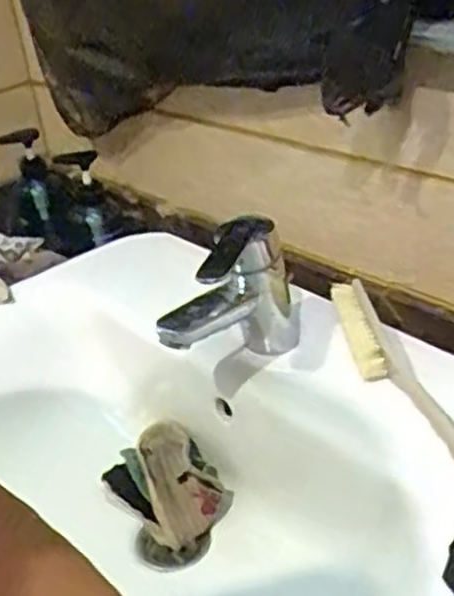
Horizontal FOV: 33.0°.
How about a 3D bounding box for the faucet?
[{"bbox_3d":[0.008,0.004,0.586,0.054,0.116,0.137,15,37,30],"label":"faucet"}]

